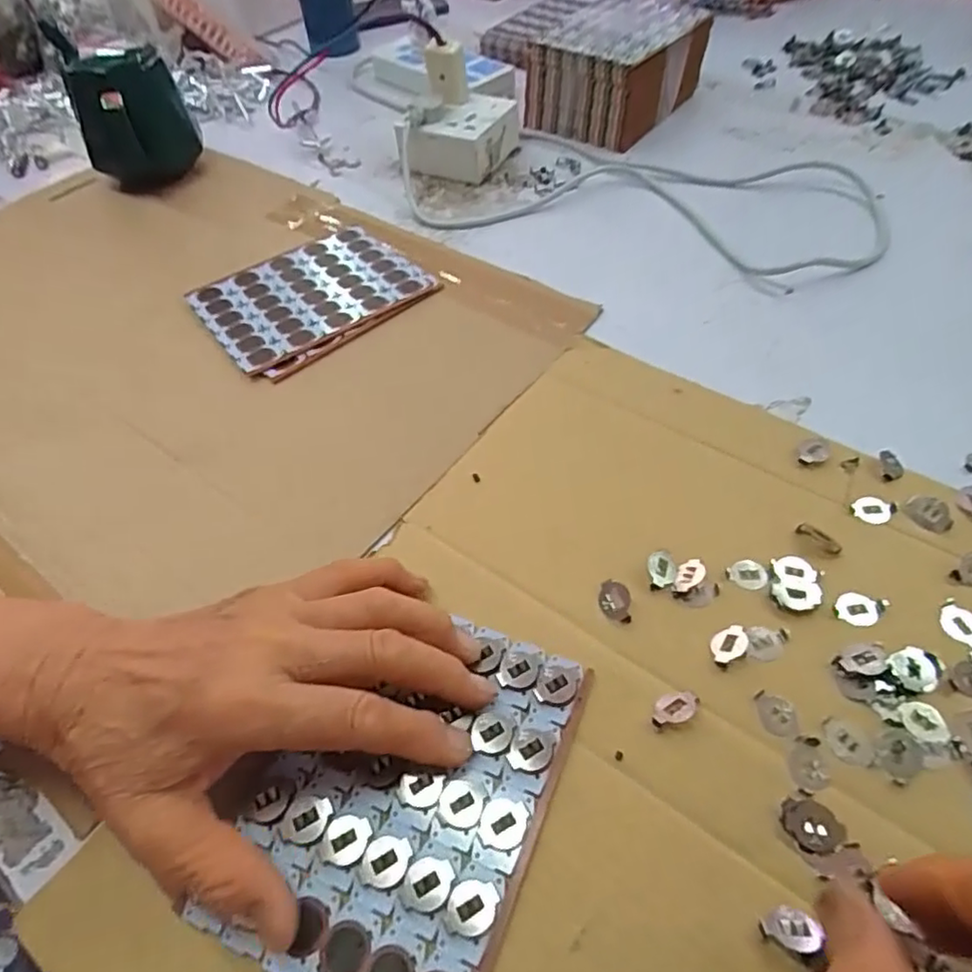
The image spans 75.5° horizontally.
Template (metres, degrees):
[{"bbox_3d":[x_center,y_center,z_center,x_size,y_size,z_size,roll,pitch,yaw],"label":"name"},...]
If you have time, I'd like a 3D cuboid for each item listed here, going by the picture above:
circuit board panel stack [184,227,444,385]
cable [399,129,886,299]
[{"bbox_3d":[-0.127,-0.140,0.465,0.152,0.012,0.118,-36,57,-22],"label":"circuit board panel stack"},{"bbox_3d":[0.112,-0.257,0.532,0.410,0.023,0.184,18,55,18],"label":"cable"}]

